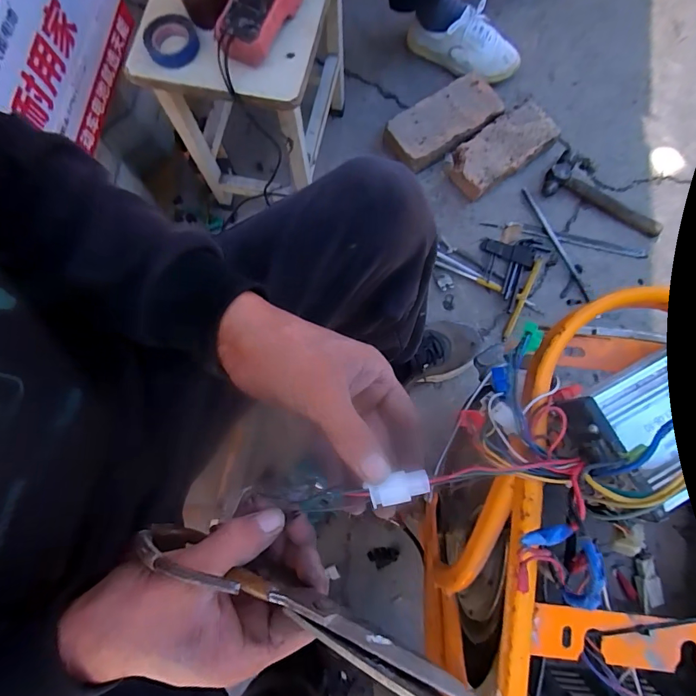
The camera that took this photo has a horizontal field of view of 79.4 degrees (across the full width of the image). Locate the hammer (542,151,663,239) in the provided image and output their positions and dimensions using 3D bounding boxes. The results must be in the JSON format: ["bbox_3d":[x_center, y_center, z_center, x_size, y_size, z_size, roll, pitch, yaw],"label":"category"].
[{"bbox_3d":[0.543,-0.319,0.879,0.259,0.029,0.099,24,78,4],"label":"hammer"}]

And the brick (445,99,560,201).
[{"bbox_3d":[0.322,-0.416,0.880,0.253,0.060,0.108,-38,78,-5],"label":"brick"}]

